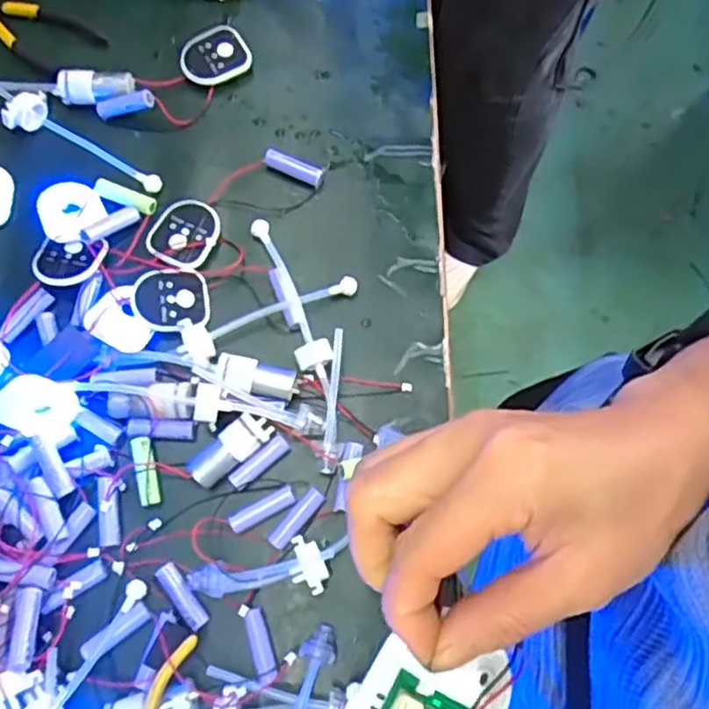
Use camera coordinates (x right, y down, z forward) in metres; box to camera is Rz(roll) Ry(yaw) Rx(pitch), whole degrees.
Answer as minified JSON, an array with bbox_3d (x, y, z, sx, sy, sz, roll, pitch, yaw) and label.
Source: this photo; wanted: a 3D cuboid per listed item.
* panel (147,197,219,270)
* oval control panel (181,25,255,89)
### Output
[{"bbox_3d":[-0.138,-0.099,0.572,0.054,0.017,0.061,11,74,3],"label":"panel"},{"bbox_3d":[-0.125,-0.266,0.622,0.060,0.018,0.059,-26,76,-7],"label":"oval control panel"}]

